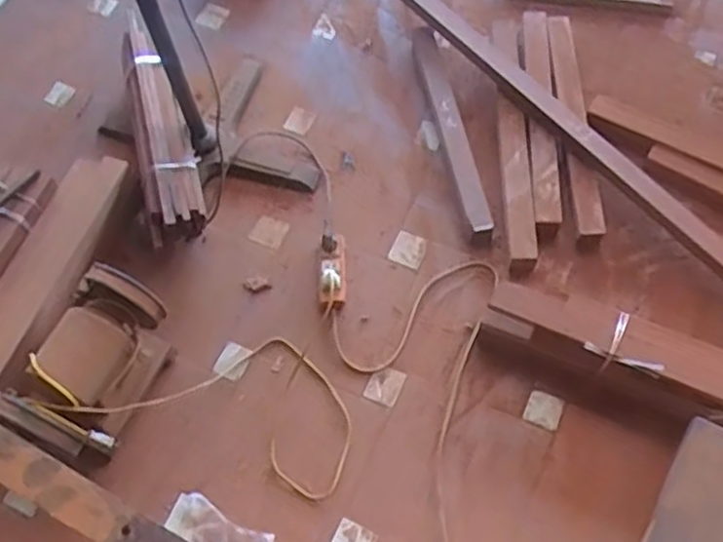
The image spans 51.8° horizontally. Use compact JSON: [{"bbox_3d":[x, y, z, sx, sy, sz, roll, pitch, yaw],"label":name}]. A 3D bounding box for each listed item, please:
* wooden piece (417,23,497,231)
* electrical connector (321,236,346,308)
[{"bbox_3d":[0.204,-0.336,1.727,0.061,0.051,0.599,-11,63,-2],"label":"wooden piece"},{"bbox_3d":[-0.062,-0.003,1.576,0.054,0.077,0.178,-3,63,2],"label":"electrical connector"}]

